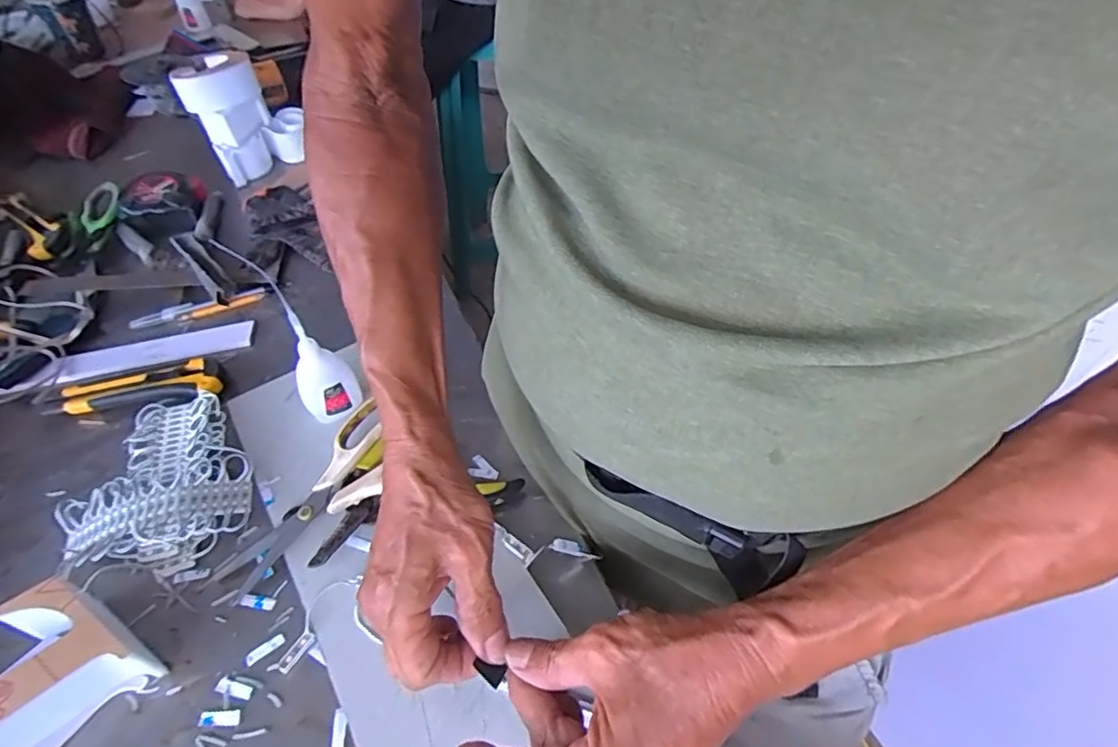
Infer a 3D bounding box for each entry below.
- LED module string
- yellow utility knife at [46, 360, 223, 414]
[{"bbox_3d":[-0.312,0.082,0.465,0.128,0.032,0.150,-23,52,-16],"label":"LED module string"},{"bbox_3d":[-0.375,0.013,0.537,0.145,0.017,0.046,-7,50,-3],"label":"yellow utility knife"}]

